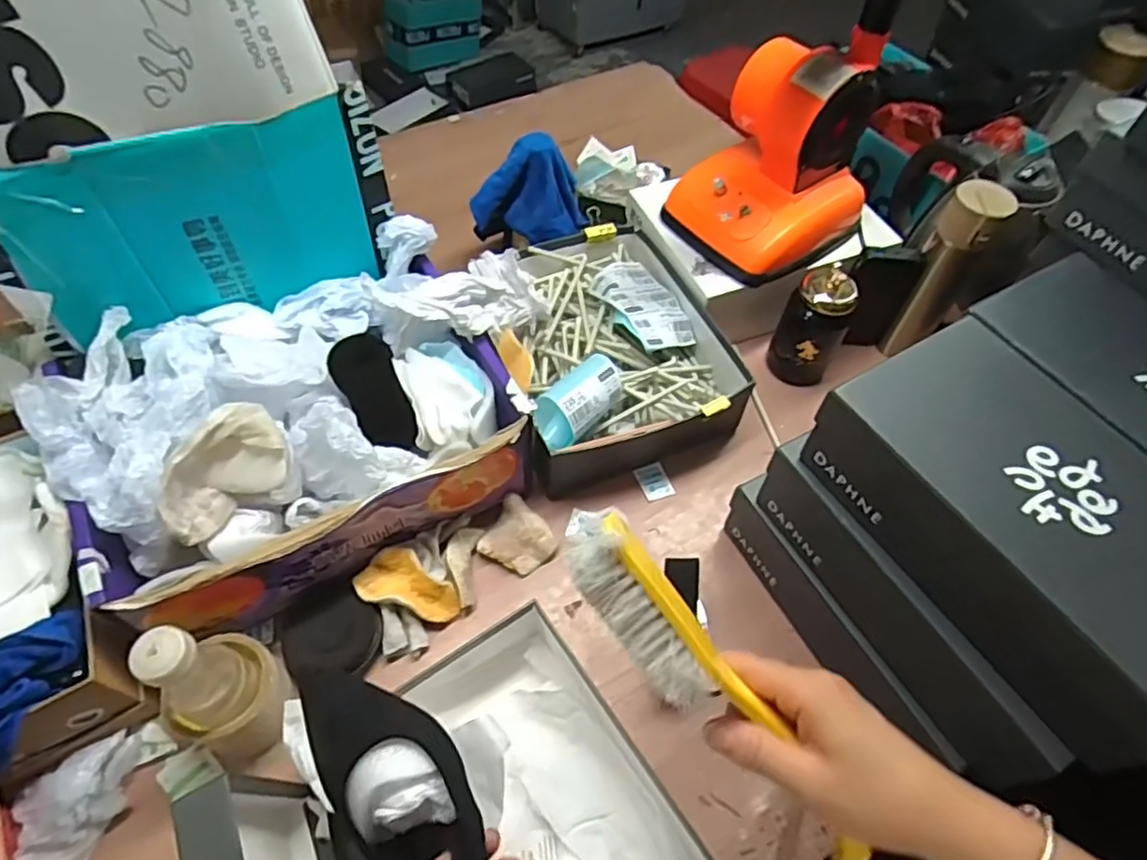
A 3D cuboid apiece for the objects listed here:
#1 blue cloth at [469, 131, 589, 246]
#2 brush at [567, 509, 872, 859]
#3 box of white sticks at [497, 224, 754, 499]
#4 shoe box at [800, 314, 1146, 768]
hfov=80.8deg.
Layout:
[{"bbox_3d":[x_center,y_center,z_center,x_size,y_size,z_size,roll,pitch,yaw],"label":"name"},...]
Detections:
[{"bbox_3d":[-0.058,-0.313,0.882,0.145,0.122,0.082,10,56,4],"label":"blue cloth"},{"bbox_3d":[0.077,0.138,0.345,0.045,0.029,0.223,-43,96,-26],"label":"brush"},{"bbox_3d":[0.041,-0.107,0.841,0.266,0.098,0.322,-12,57,-10],"label":"box of white sticks"},{"bbox_3d":[0.340,0.066,0.499,0.160,0.098,0.295,-26,61,-19],"label":"shoe box"}]

